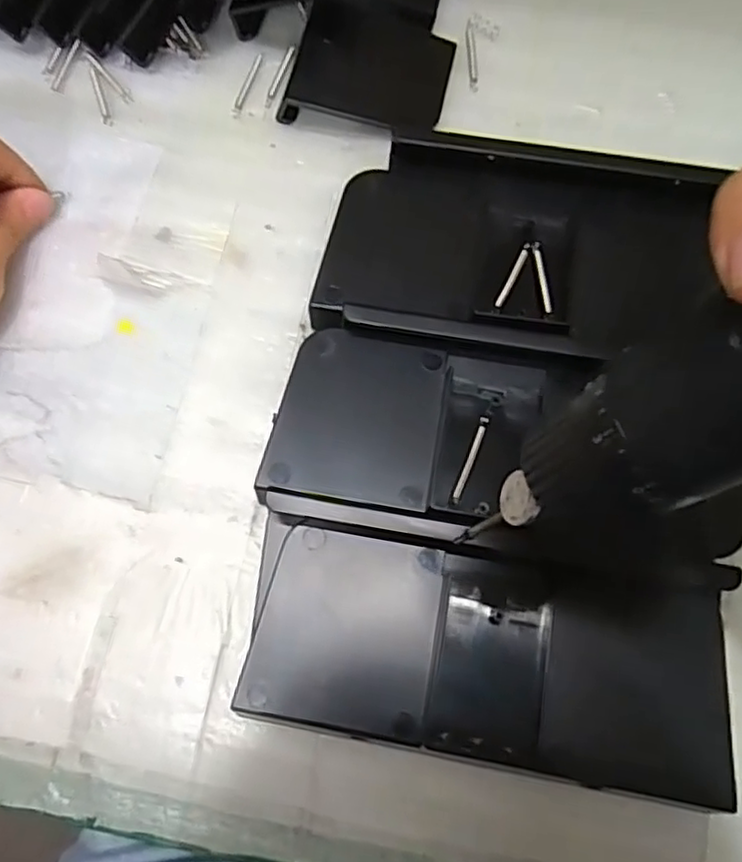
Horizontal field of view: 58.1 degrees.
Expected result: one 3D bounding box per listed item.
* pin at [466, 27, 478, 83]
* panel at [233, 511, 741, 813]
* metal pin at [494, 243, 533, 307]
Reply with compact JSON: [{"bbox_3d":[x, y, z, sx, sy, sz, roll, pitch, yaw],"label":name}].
[{"bbox_3d":[0.049,-0.182,0.322,0.005,0.004,0.032,-1,75,-1],"label":"pin"},{"bbox_3d":[0.040,0.078,0.239,0.162,0.022,0.072,8,75,2],"label":"panel"},{"bbox_3d":[0.057,-0.063,0.267,0.004,0.004,0.033,27,76,7],"label":"metal pin"}]

